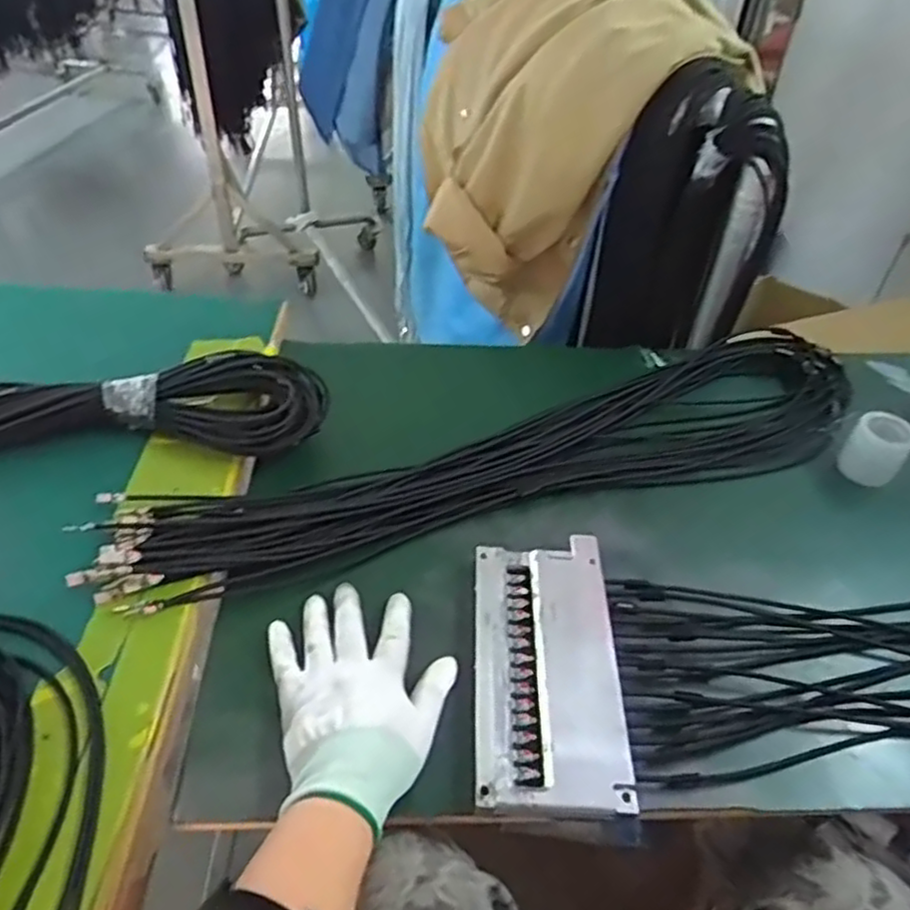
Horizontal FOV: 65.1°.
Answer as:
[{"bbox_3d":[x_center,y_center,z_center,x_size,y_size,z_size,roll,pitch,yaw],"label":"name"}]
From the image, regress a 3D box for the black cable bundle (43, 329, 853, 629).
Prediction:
[{"bbox_3d":[0.065,-0.002,0.648,0.724,0.027,0.153,-14,46,-19],"label":"black cable bundle"}]

